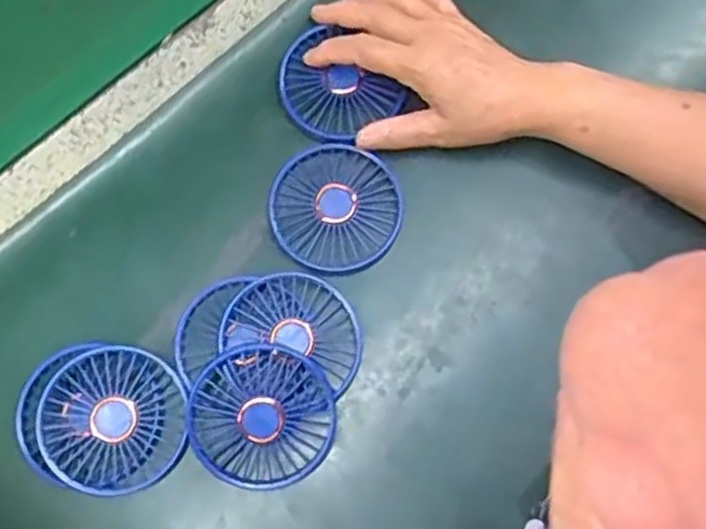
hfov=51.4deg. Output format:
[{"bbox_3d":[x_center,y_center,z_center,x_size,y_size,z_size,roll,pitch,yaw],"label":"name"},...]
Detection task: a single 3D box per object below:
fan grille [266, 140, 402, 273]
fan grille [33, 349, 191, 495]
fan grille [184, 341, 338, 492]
[{"bbox_3d":[-0.012,-0.039,0.495,0.086,0.014,0.085,0,75,2],"label":"fan grille"},{"bbox_3d":[-0.145,0.096,0.447,0.087,0.015,0.087,1,85,-9],"label":"fan grille"},{"bbox_3d":[-0.057,0.095,0.456,0.088,0.036,0.085,0,75,2],"label":"fan grille"}]

